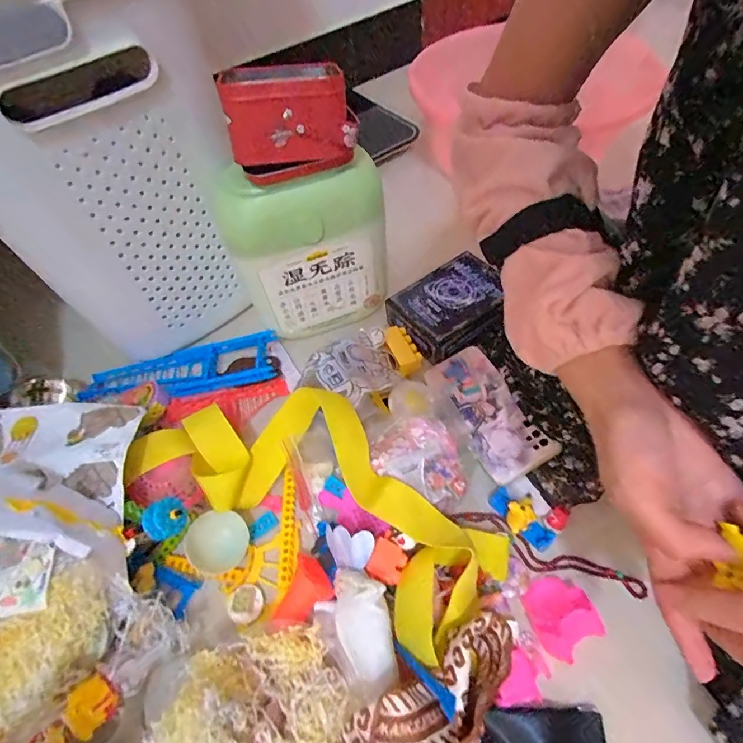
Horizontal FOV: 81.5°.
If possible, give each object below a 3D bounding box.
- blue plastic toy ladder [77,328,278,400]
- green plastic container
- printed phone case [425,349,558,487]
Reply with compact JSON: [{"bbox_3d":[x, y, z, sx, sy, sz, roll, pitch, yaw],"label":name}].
[{"bbox_3d":[-0.234,-0.003,0.529,0.232,0.033,0.072,-7,55,1],"label":"blue plastic toy ladder"},{"bbox_3d":[-0.073,-0.145,0.498,0.160,0.197,0.092,-20,56,-9],"label":"green plastic container"},{"bbox_3d":[0.121,0.039,0.464,0.072,0.010,0.159,-30,51,2],"label":"printed phone case"}]

